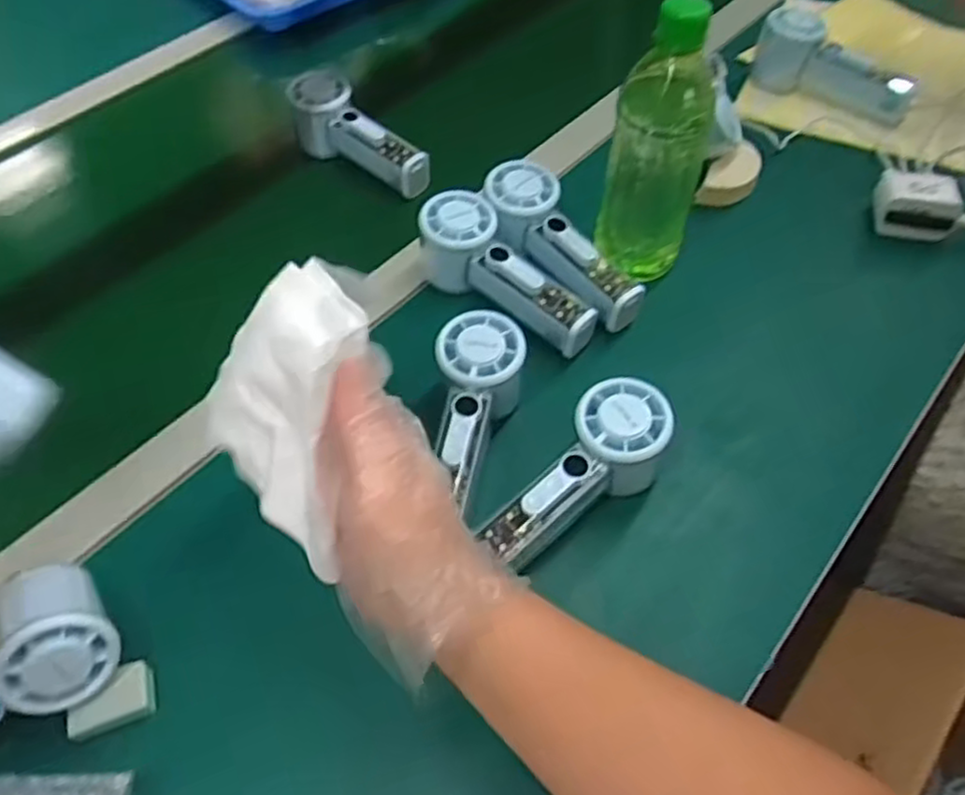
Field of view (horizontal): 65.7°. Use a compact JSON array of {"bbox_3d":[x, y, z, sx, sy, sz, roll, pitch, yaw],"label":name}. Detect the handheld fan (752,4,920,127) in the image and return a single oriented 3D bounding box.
[{"bbox_3d":[0.332,-0.314,0.710,0.155,0.068,0.046,31,60,22],"label":"handheld fan"}]

